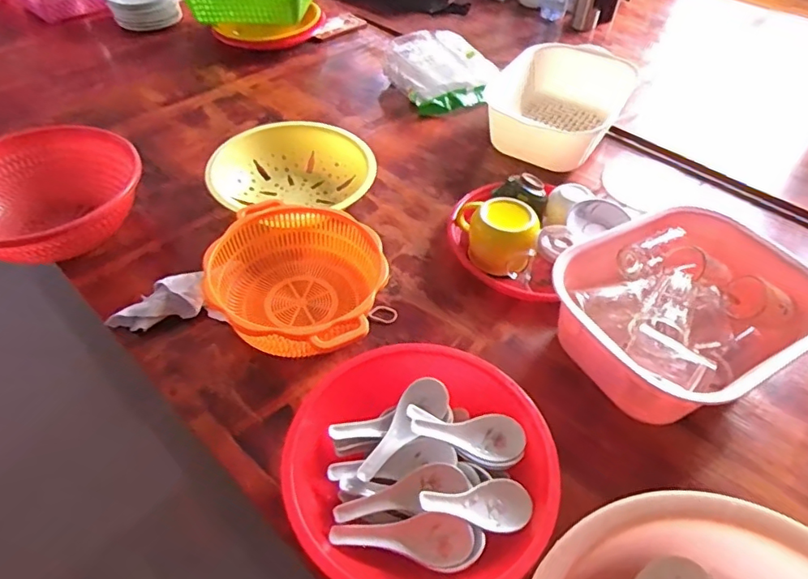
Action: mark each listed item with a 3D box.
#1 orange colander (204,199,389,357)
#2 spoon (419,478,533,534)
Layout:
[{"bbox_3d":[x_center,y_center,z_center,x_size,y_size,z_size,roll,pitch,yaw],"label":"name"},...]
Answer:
[{"bbox_3d":[-0.134,-0.005,0.677,0.215,0.079,0.246,-11,49,-12],"label":"orange colander"},{"bbox_3d":[0.066,0.195,0.473,0.128,0.024,0.047,16,38,-34],"label":"spoon"}]

